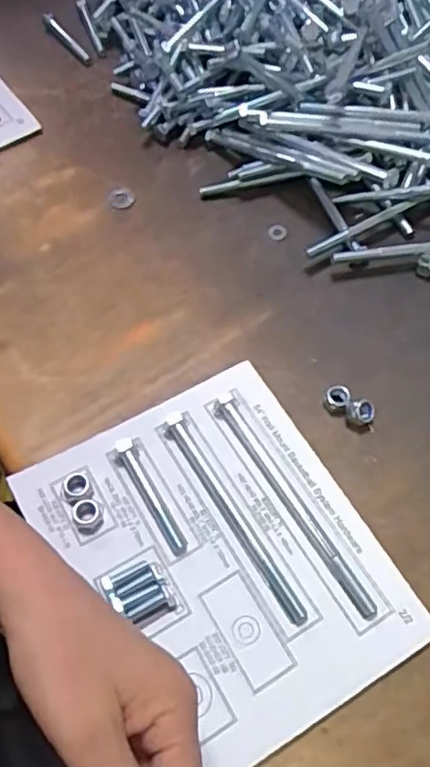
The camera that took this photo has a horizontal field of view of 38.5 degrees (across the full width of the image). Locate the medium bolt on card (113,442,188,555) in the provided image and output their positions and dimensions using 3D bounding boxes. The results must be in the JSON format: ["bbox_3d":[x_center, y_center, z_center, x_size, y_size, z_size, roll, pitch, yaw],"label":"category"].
[{"bbox_3d":[-0.043,0.075,0.404,0.014,0.013,0.085,-26,64,-15],"label":"medium bolt on card"}]

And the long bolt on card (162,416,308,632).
[{"bbox_3d":[0.011,0.085,0.402,0.013,0.014,0.155,-28,64,-16],"label":"long bolt on card"}]

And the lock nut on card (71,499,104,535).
[{"bbox_3d":[-0.082,0.086,0.399,0.020,0.009,0.021,0,60,-1],"label":"lock nut on card"}]

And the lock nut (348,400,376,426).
[{"bbox_3d":[0.104,0.022,0.440,0.019,0.019,0.013,27,63,14],"label":"lock nut"}]

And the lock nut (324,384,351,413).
[{"bbox_3d":[0.089,0.011,0.449,0.016,0.013,0.016,0,60,-1],"label":"lock nut"}]

